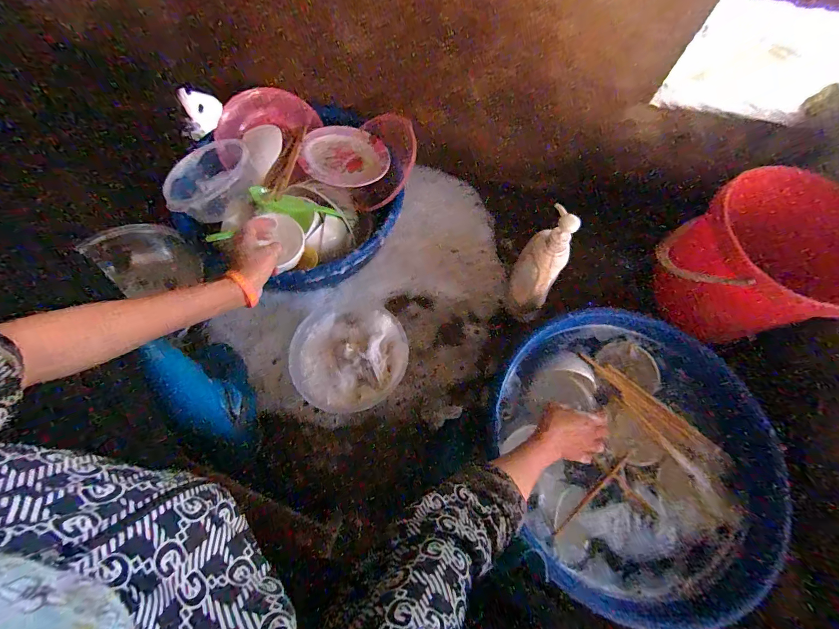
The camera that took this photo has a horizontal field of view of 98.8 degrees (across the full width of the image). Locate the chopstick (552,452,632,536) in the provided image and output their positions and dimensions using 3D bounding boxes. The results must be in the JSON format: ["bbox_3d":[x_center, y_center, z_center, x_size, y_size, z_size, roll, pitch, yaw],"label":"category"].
[{"bbox_3d":[0.278,0.283,0.572,0.189,0.005,0.009,-34,69,-17],"label":"chopstick"}]

